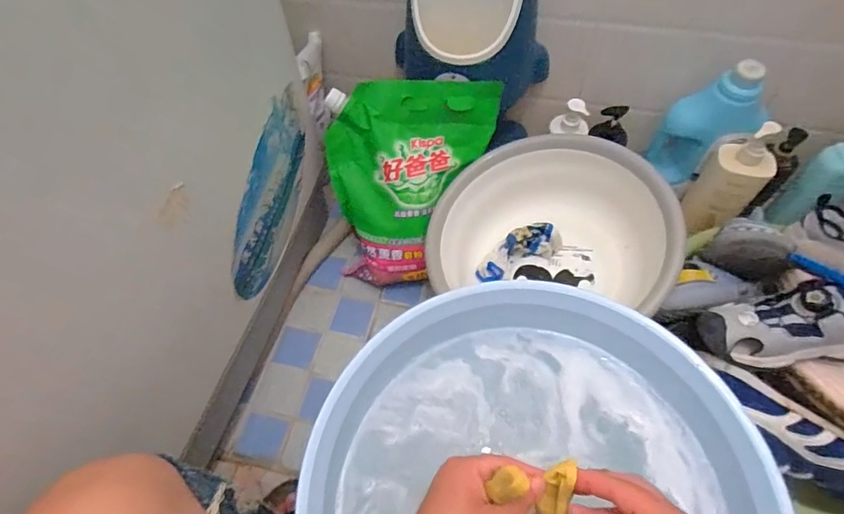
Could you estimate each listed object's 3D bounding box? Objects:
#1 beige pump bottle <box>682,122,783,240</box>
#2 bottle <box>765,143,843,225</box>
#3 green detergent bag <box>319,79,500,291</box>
[{"bbox_3d":[0.486,-0.114,0.745,0.085,0.228,0.061,36,48,20],"label":"beige pump bottle"},{"bbox_3d":[0.642,-0.126,0.727,0.056,0.207,0.066,3,52,-25],"label":"bottle"},{"bbox_3d":[-0.013,-0.107,0.753,0.268,0.328,0.070,-1,16,-4],"label":"green detergent bag"}]

